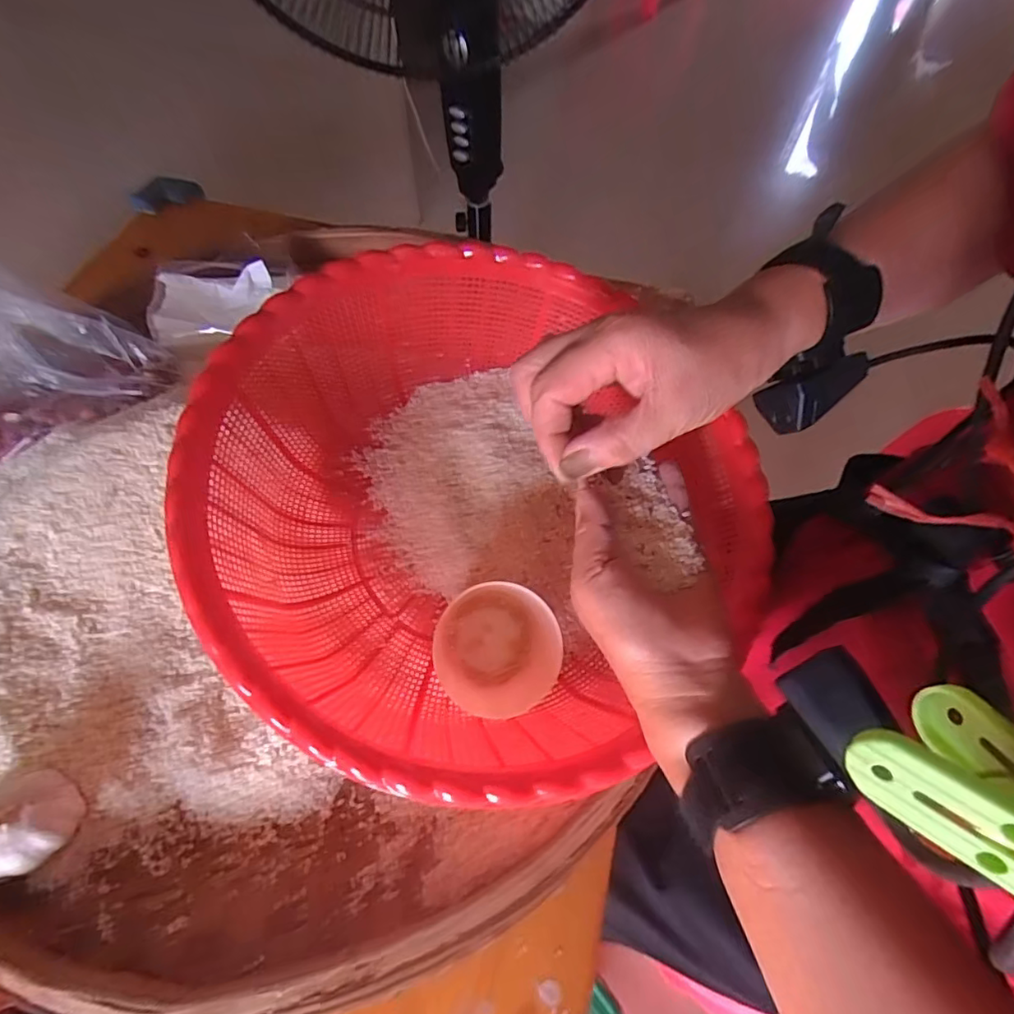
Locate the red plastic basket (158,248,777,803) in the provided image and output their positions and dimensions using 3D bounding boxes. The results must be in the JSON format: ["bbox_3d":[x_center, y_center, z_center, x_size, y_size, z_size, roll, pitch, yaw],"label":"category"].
[{"bbox_3d":[-0.017,-0.001,0.368,0.322,0.151,0.338,1,61,-1],"label":"red plastic basket"}]

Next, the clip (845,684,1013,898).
[{"bbox_3d":[0.102,0.059,0.109,0.035,0.019,0.052,-24,41,-37],"label":"clip"}]

